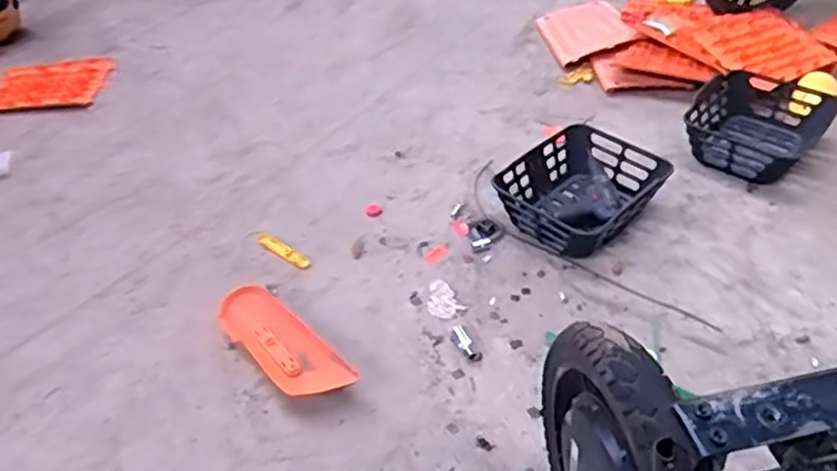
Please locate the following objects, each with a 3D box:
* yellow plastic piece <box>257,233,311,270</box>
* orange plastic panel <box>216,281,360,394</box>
[{"bbox_3d":[-0.289,0.032,1.413,0.144,0.009,0.033,25,49,27],"label":"yellow plastic piece"},{"bbox_3d":[-0.248,0.195,1.212,0.339,0.064,0.111,32,52,33],"label":"orange plastic panel"}]

